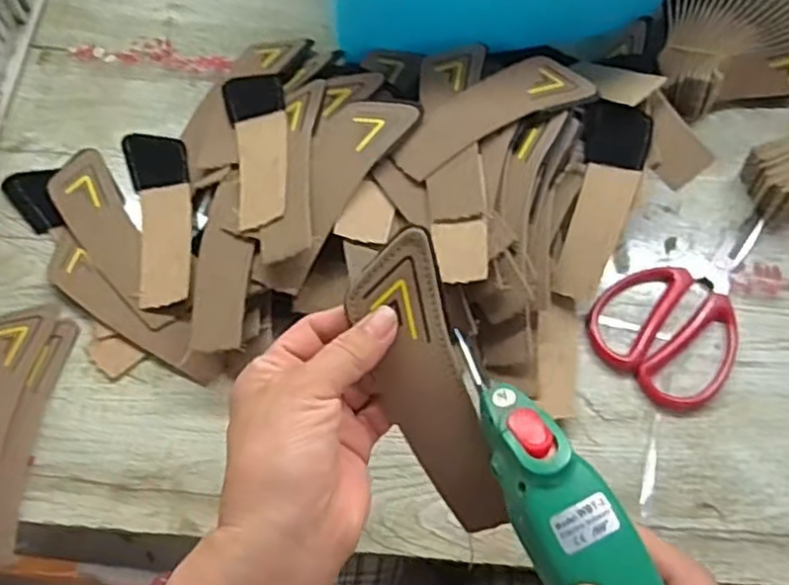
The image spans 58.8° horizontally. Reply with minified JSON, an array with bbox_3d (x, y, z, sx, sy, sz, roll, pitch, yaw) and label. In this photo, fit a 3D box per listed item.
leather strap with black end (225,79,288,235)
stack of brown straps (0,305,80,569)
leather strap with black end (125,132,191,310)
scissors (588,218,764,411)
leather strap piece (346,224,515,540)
[{"bbox_3d":[-0.096,-0.108,0.495,0.043,0.005,0.157,-22,53,10],"label":"leather strap with black end"},{"bbox_3d":[-0.250,0.085,0.440,0.056,0.015,0.157,5,65,1],"label":"stack of brown straps"},{"bbox_3d":[-0.169,-0.061,0.506,0.043,0.009,0.154,-12,66,-7],"label":"leather strap with black end"},{"bbox_3d":[0.216,0.004,0.502,0.096,0.007,0.163,41,71,16],"label":"scissors"},{"bbox_3d":[0.017,0.050,0.335,0.041,0.016,0.154,-21,105,-10],"label":"leather strap piece"}]

